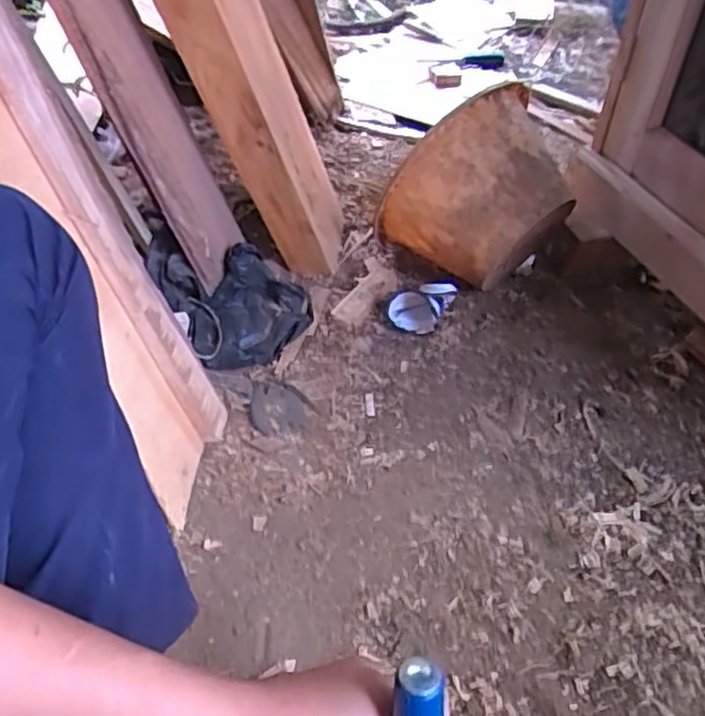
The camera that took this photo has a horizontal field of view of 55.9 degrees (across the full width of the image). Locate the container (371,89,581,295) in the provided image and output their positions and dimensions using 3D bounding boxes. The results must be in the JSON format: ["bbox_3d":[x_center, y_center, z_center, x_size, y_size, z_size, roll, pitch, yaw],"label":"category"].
[{"bbox_3d":[0.165,-0.225,0.853,0.219,0.213,0.179,17,47,19],"label":"container"}]

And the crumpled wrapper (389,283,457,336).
[{"bbox_3d":[0.094,-0.075,0.873,0.069,0.041,0.097,20,48,22],"label":"crumpled wrapper"}]

